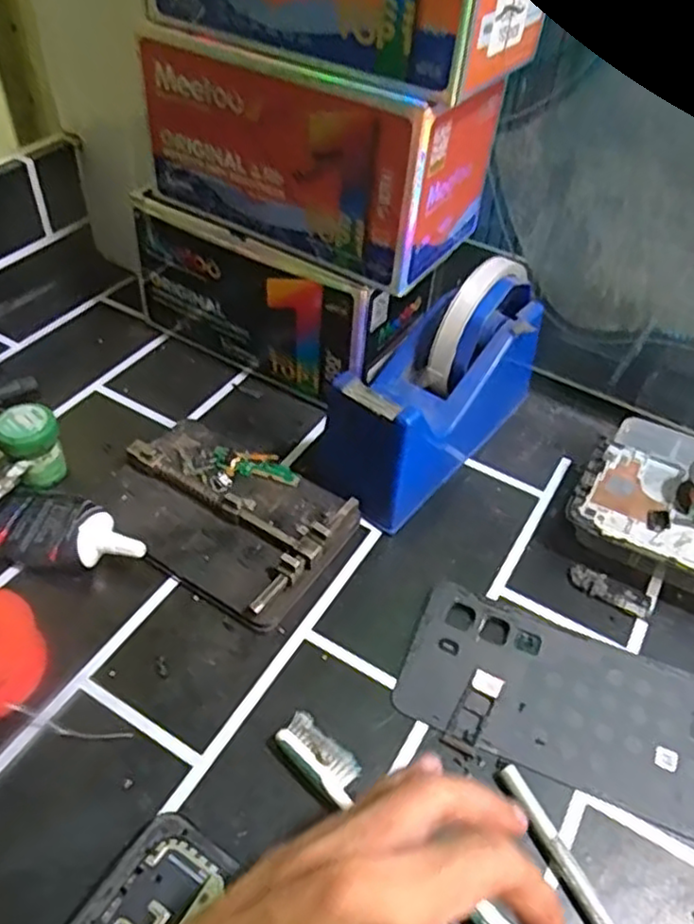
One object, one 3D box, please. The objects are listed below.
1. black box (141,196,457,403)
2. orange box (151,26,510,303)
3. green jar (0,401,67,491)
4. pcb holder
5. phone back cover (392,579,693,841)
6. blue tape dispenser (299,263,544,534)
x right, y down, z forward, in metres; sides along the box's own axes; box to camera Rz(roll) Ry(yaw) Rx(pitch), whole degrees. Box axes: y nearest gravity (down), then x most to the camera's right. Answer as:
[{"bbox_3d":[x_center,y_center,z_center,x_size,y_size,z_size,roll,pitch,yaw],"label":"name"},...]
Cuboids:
[{"bbox_3d":[-0.047,-0.109,0.457,0.185,0.095,0.071,26,49,19],"label":"black box"},{"bbox_3d":[-0.018,-0.179,0.390,0.172,0.092,0.084,26,49,19],"label":"orange box"},{"bbox_3d":[-0.171,-0.006,0.383,0.030,0.042,0.030,-23,52,-25],"label":"green jar"},{"bbox_3d":[-0.068,0.024,0.378,0.129,0.022,0.086,27,49,19],"label":"pcb holder"},{"bbox_3d":[0.110,0.112,0.317,0.165,0.007,0.073,21,48,14],"label":"phone back cover"},{"bbox_3d":[0.050,-0.048,0.401,0.063,0.103,0.152,33,51,23],"label":"blue tape dispenser"}]

